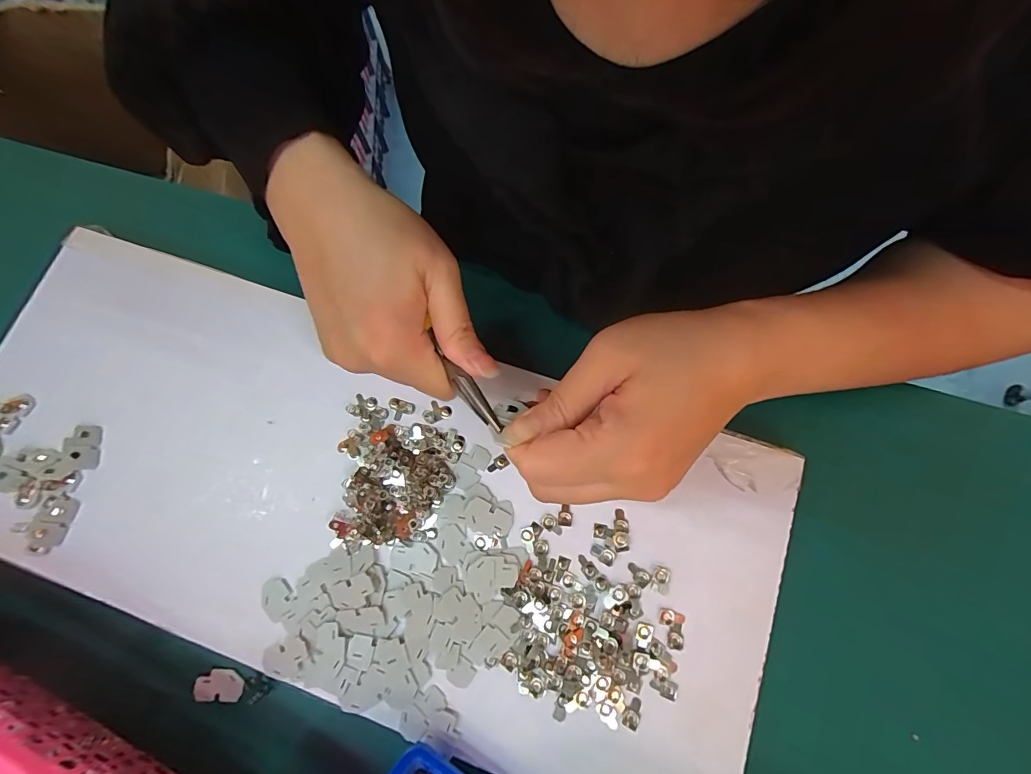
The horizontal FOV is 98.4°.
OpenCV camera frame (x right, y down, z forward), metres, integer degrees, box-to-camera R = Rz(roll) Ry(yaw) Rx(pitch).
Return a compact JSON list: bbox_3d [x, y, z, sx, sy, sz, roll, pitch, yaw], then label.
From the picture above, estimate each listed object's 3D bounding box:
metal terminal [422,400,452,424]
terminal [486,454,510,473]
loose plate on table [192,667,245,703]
[{"bbox_3d":[-0.048,0.016,0.270,0.014,0.004,0.015,31,78,10],"label":"metal terminal"},{"bbox_3d":[-0.011,0.045,0.262,0.013,0.004,0.007,-33,76,-7],"label":"terminal"},{"bbox_3d":[-0.169,0.171,0.255,0.026,0.005,0.017,6,75,3],"label":"loose plate on table"}]

